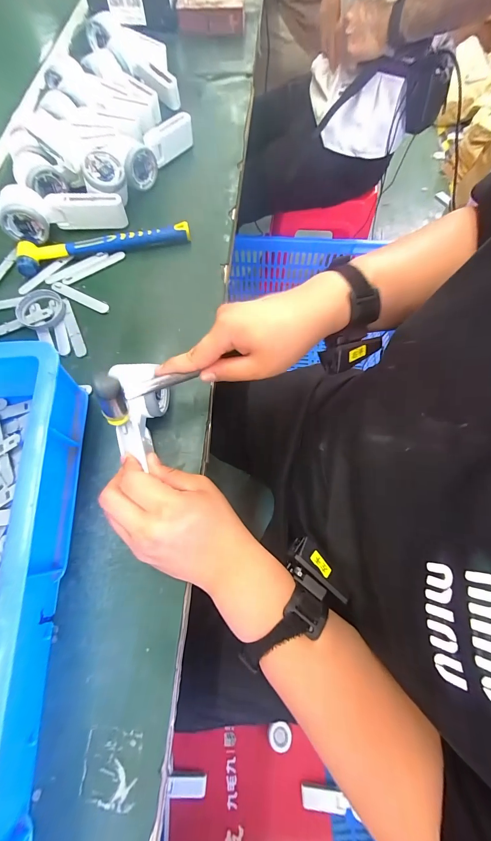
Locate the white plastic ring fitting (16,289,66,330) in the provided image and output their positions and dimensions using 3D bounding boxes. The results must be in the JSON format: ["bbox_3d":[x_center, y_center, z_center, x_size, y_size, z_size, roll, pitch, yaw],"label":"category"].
[{"bbox_3d":[-0.272,-0.151,0.410,0.058,0.011,0.064,-17,70,-5],"label":"white plastic ring fitting"}]

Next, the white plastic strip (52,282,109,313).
[{"bbox_3d":[-0.231,-0.172,0.431,0.094,0.005,0.016,26,72,11],"label":"white plastic strip"}]

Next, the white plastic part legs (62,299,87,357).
[{"bbox_3d":[-0.229,-0.124,0.407,0.015,0.004,0.092,-24,74,-11],"label":"white plastic part legs"}]

